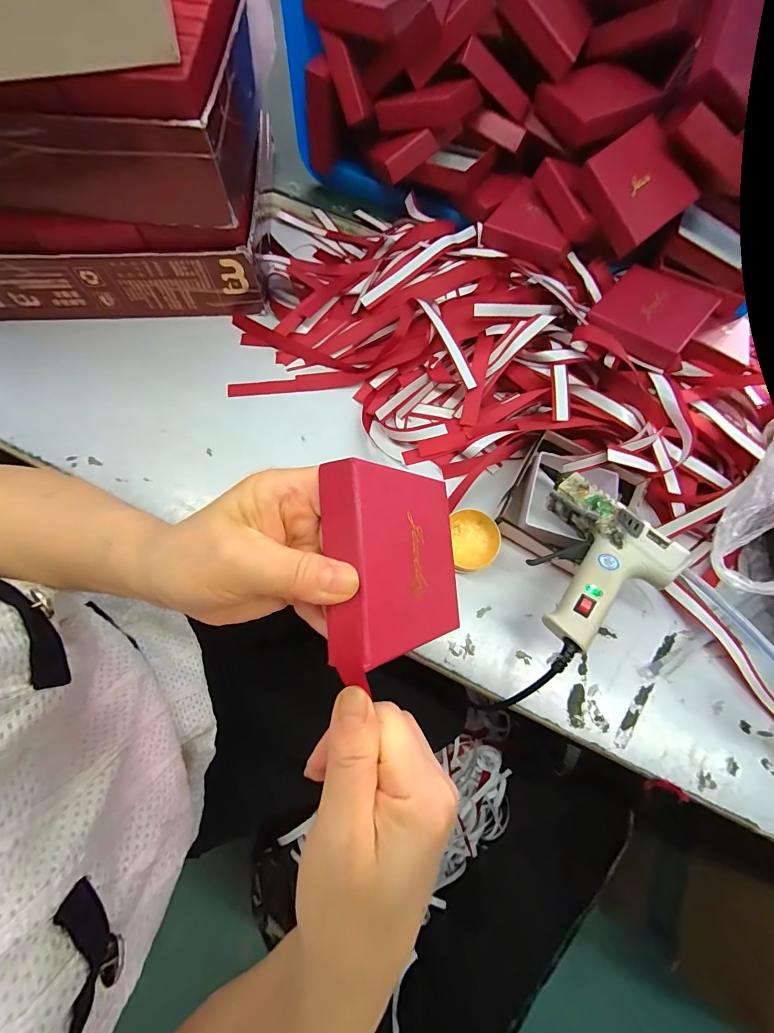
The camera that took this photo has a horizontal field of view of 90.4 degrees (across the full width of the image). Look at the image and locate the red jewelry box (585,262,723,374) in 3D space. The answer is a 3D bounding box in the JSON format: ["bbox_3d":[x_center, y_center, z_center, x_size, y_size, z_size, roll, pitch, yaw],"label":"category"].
[{"bbox_3d":[0.257,-0.196,0.379,0.093,0.028,0.097,33,73,9],"label":"red jewelry box"}]

